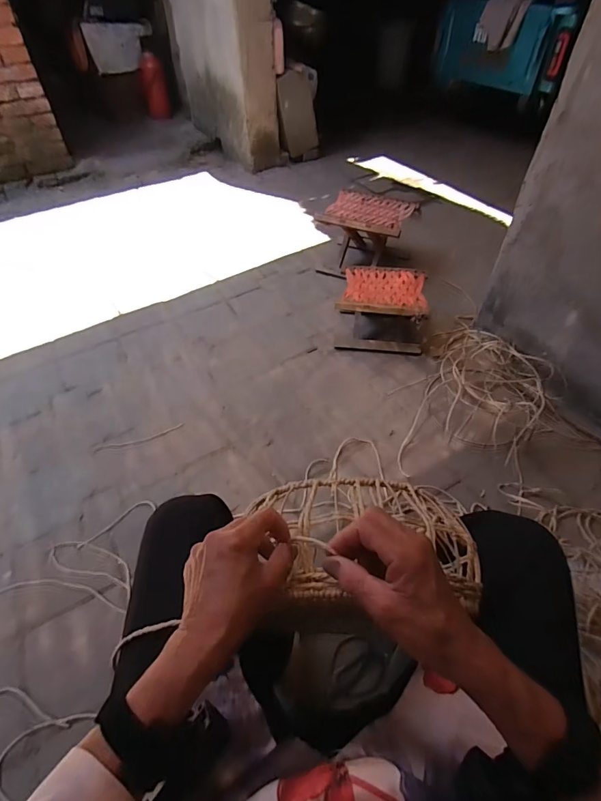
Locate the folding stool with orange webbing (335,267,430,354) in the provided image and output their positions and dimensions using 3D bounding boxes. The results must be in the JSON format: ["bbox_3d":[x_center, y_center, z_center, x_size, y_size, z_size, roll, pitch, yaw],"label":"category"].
[{"bbox_3d":[0.273,-0.296,1.372,0.276,0.186,0.239,10,49,10],"label":"folding stool with orange webbing"}]

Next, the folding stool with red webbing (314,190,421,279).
[{"bbox_3d":[0.259,-0.647,1.641,0.316,0.237,0.303,21,54,18],"label":"folding stool with red webbing"}]

